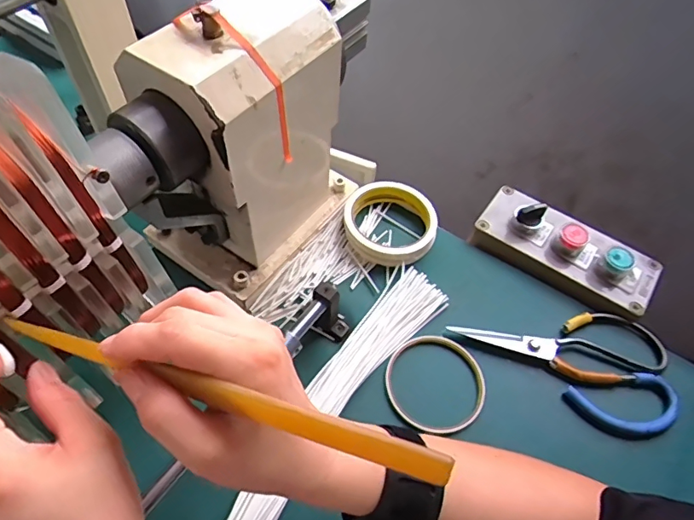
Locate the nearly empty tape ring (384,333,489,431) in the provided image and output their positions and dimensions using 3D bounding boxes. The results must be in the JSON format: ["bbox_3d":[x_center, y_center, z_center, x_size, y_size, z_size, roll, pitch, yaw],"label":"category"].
[{"bbox_3d":[0.074,0.102,0.408,0.083,0.010,0.083,2,55,-3],"label":"nearly empty tape ring"}]

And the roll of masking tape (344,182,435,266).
[{"bbox_3d":[0.045,-0.039,0.488,0.088,0.026,0.089,2,55,-3],"label":"roll of masking tape"}]

